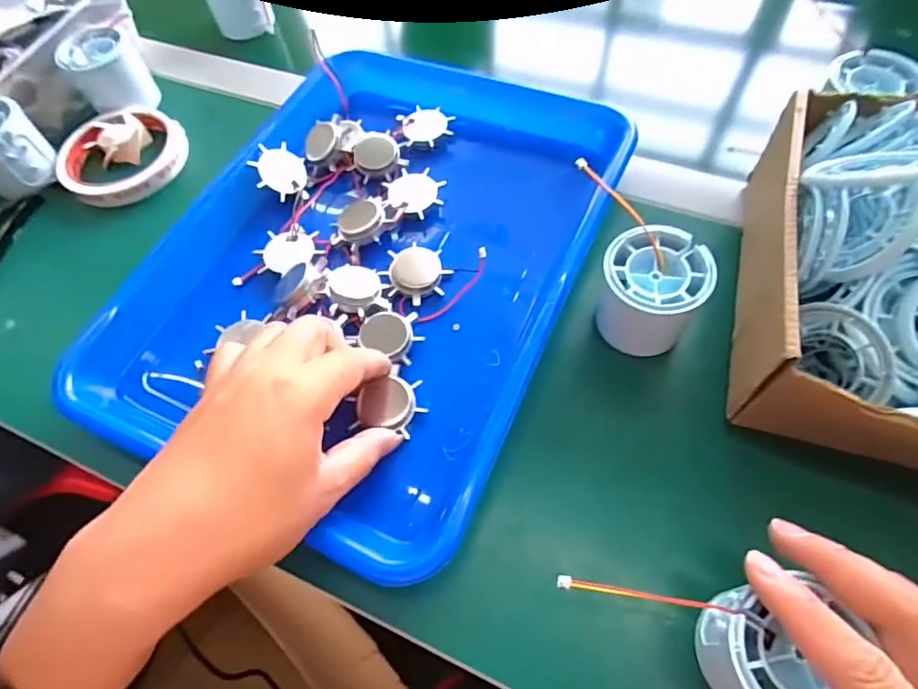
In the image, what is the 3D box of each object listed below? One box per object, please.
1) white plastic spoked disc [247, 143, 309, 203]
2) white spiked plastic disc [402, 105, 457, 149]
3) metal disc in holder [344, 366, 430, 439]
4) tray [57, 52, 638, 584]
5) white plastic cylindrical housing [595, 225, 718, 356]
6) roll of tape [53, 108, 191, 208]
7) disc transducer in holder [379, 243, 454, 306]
[{"bbox_3d":[-0.125,-0.122,0.380,0.037,0.004,0.043,-4,74,-33],"label":"white plastic spoked disc"},{"bbox_3d":[-0.022,-0.160,0.404,0.037,0.012,0.038,-2,60,3],"label":"white spiked plastic disc"},{"bbox_3d":[-0.039,0.033,0.302,0.037,0.006,0.039,26,65,15],"label":"metal disc in holder"},{"bbox_3d":[-0.051,-0.064,0.358,0.255,0.053,0.347,21,63,15],"label":"tray"},{"bbox_3d":[0.105,-0.027,0.303,0.053,0.056,0.051,-2,60,3],"label":"white plastic cylindrical housing"},{"bbox_3d":[-0.261,-0.148,0.420,0.092,0.016,0.090,-2,60,3],"label":"roll of tape"},{"bbox_3d":[-0.027,-0.045,0.342,0.040,0.010,0.038,-26,62,-11],"label":"disc transducer in holder"}]

